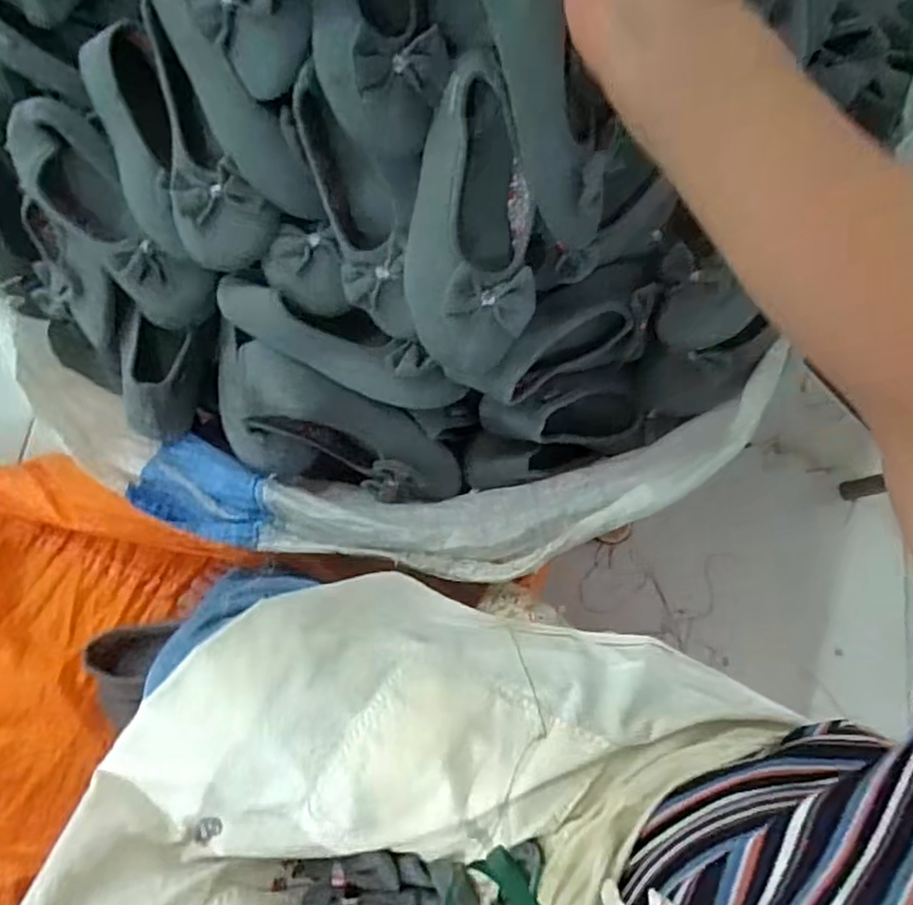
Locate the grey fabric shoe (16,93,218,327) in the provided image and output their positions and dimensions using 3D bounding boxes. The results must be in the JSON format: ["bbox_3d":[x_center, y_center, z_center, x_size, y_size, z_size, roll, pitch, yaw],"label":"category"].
[{"bbox_3d":[-0.328,-0.225,0.634,0.081,0.055,0.237,-40,97,-13],"label":"grey fabric shoe"}]

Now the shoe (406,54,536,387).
[{"bbox_3d":[0.012,-0.174,0.526,0.100,0.061,0.227,1,100,-1],"label":"shoe"}]

